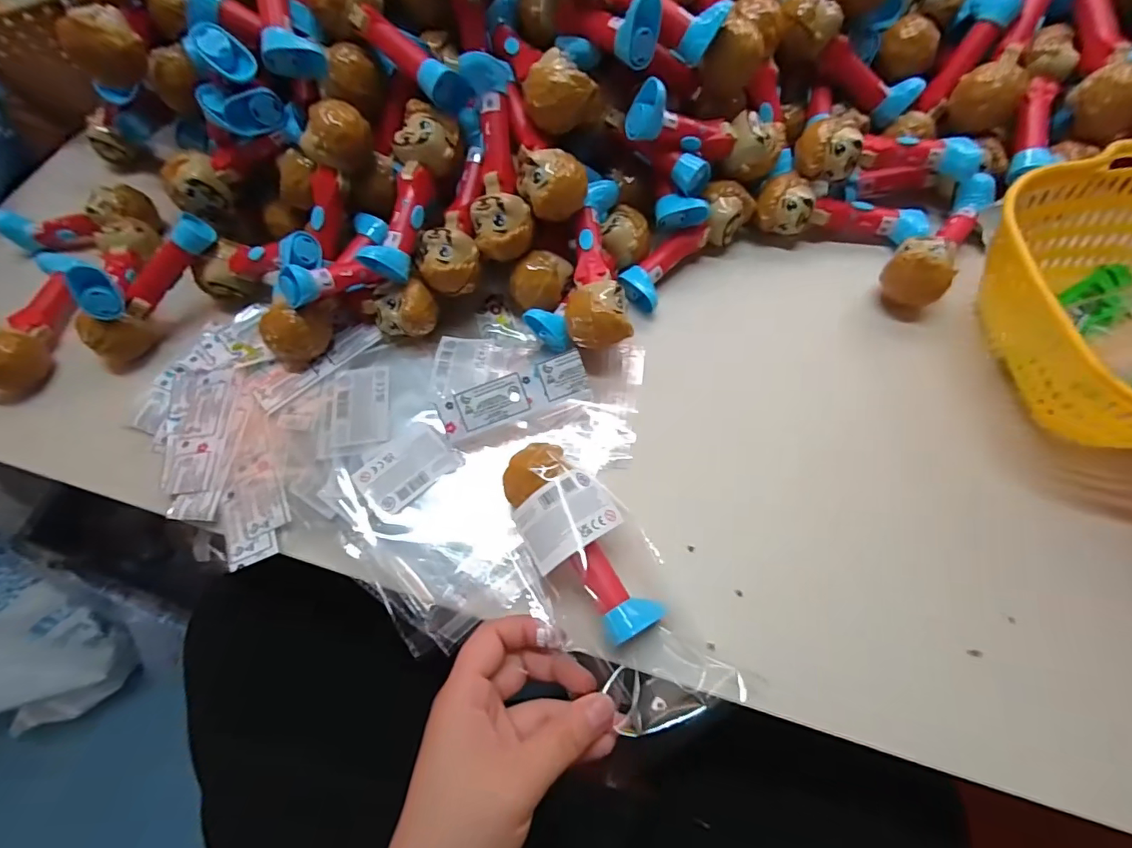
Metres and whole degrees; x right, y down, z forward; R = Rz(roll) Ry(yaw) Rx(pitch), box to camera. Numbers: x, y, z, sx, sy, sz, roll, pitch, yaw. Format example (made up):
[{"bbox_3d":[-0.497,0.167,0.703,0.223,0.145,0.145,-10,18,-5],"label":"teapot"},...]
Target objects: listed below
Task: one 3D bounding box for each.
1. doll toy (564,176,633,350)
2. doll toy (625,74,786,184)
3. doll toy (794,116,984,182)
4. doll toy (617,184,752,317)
[{"bbox_3d":[0.021,-0.112,0.366,0.042,0.043,0.127,-4,64,2],"label":"doll toy"},{"bbox_3d":[0.101,-0.207,0.363,0.122,0.045,0.033,3,62,-21],"label":"doll toy"},{"bbox_3d":[0.240,-0.206,0.379,0.125,0.035,0.035,-2,64,3],"label":"doll toy"},{"bbox_3d":[0.094,-0.138,0.385,0.119,0.039,0.031,-41,68,-15],"label":"doll toy"}]

